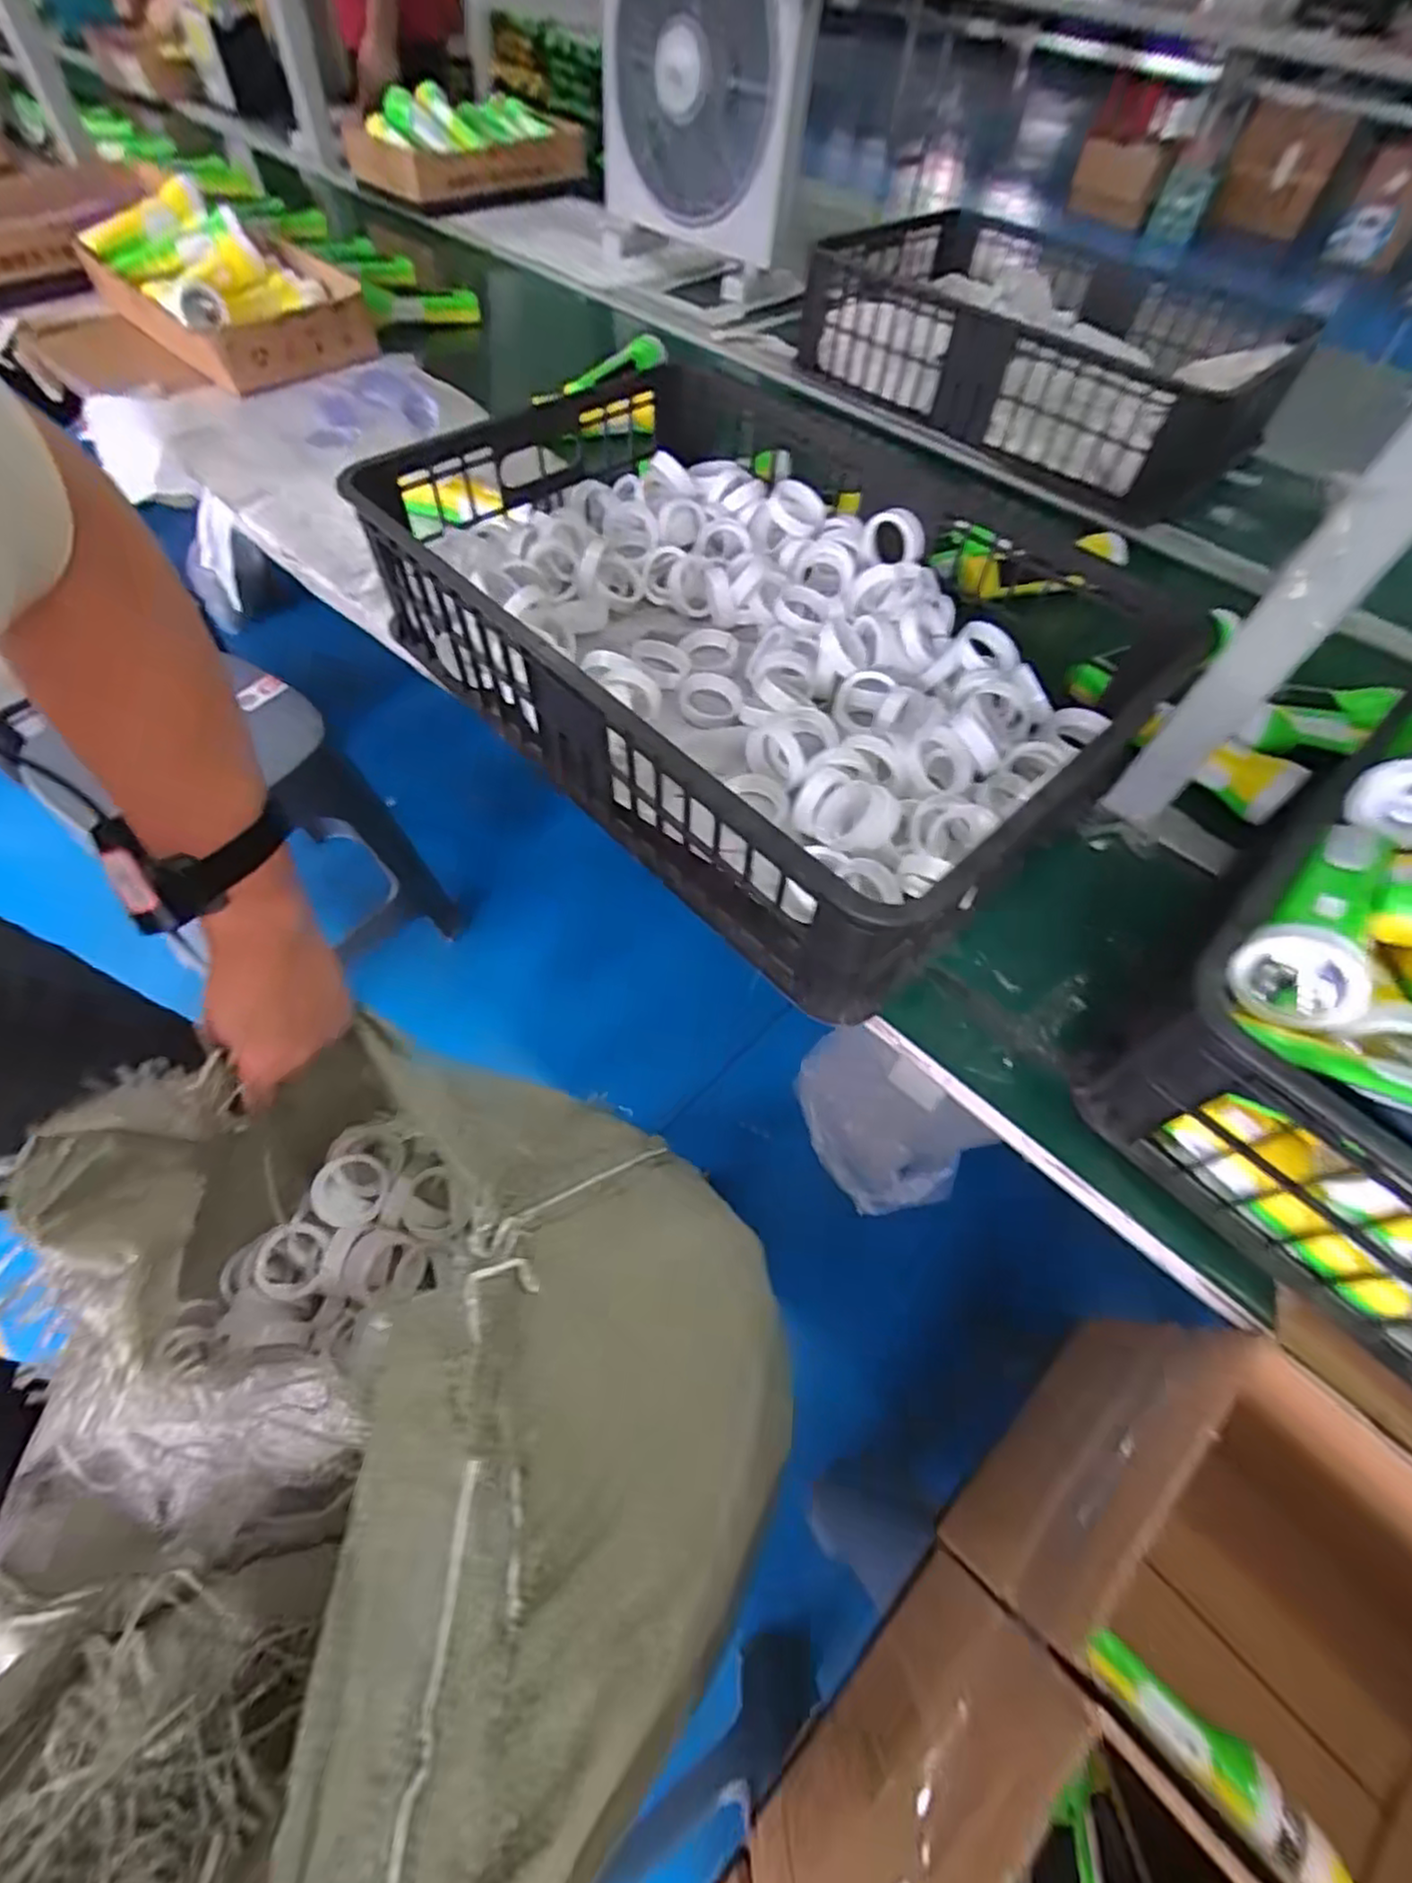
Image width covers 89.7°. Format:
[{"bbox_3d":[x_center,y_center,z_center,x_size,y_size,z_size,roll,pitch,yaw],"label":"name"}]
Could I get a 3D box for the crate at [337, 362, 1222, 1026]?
[{"bbox_3d":[0.023,-0.277,0.604,0.405,0.140,0.634,-37,67,-23],"label":"crate"}]

